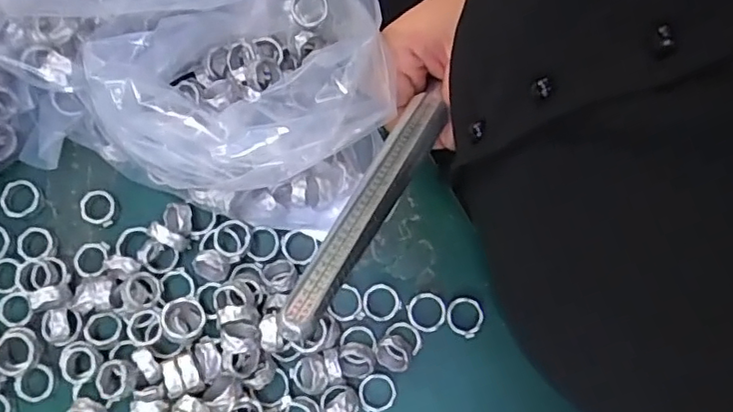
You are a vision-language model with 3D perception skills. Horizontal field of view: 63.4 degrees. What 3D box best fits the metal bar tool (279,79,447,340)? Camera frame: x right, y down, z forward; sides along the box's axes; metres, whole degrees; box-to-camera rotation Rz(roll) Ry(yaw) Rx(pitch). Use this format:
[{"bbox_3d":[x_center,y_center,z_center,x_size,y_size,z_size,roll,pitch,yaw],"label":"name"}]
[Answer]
[{"bbox_3d":[0.007,-0.010,0.249,0.019,0.005,0.183,25,37,6],"label":"metal bar tool"}]

